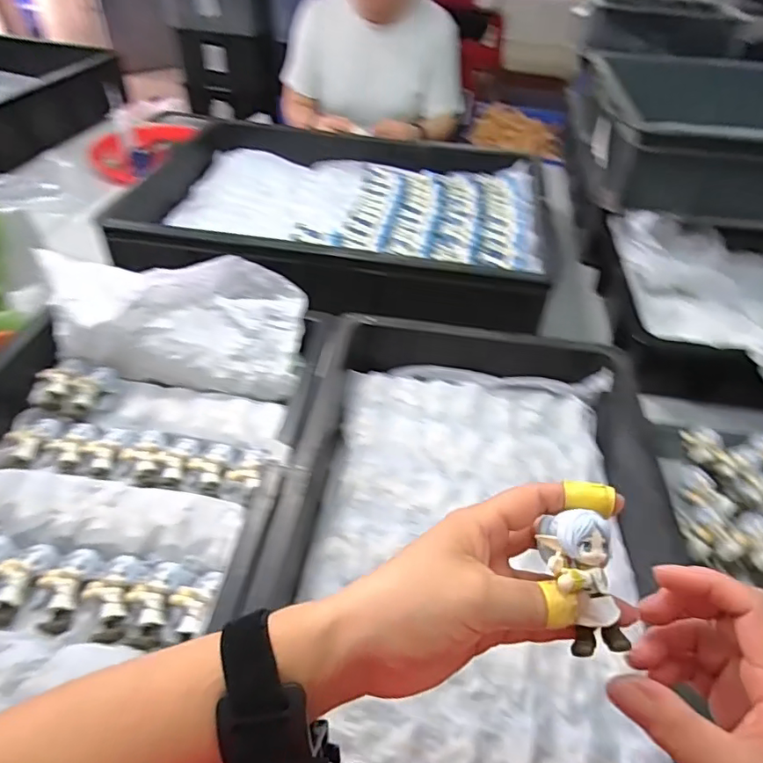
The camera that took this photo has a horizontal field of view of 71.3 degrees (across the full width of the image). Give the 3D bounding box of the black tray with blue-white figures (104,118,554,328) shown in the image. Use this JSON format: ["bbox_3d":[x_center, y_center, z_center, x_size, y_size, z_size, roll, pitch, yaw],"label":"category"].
[{"bbox_3d":[-0.056,-0.261,0.826,0.587,0.089,0.436,9,43,5],"label":"black tray with blue-white figures"}]

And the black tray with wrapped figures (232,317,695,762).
[{"bbox_3d":[0.080,0.124,0.467,0.325,0.094,0.458,8,43,4],"label":"black tray with wrapped figures"}]

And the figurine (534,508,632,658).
[{"bbox_3d":[0.092,0.094,0.247,0.031,0.021,0.062,-10,79,-15],"label":"figurine"}]

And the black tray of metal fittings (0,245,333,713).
[{"bbox_3d":[-0.246,0.064,0.496,0.336,0.108,0.482,6,43,2],"label":"black tray of metal fittings"}]

